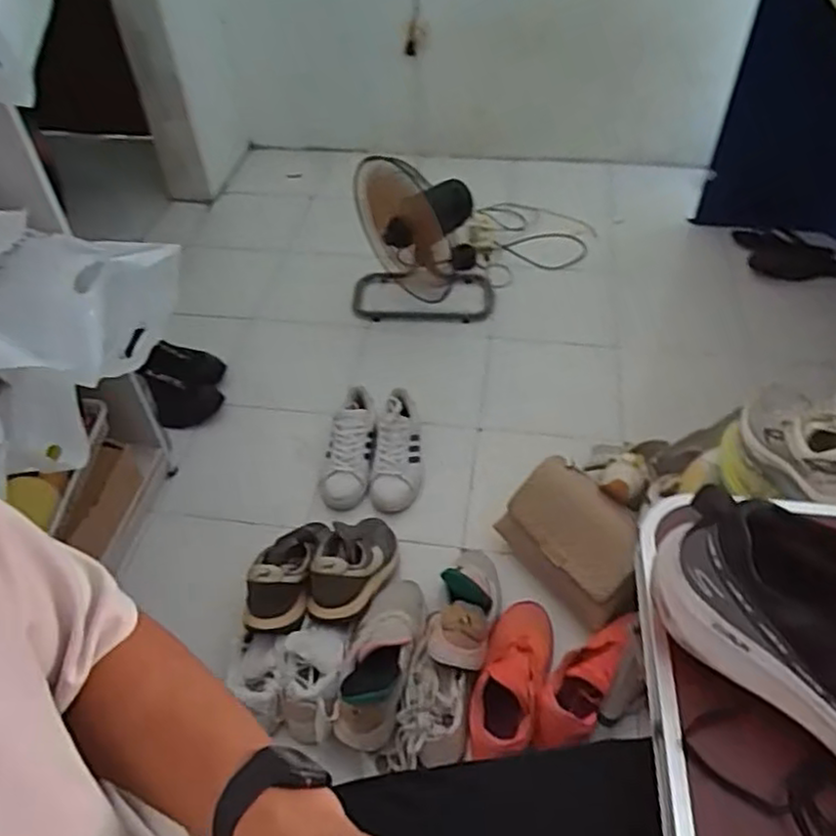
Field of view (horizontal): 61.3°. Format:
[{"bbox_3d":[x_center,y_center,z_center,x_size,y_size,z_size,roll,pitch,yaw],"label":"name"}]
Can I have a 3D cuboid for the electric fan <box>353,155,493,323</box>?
[{"bbox_3d":[0.003,-0.460,1.715,0.354,0.356,0.280,-3,47,-1],"label":"electric fan"}]

